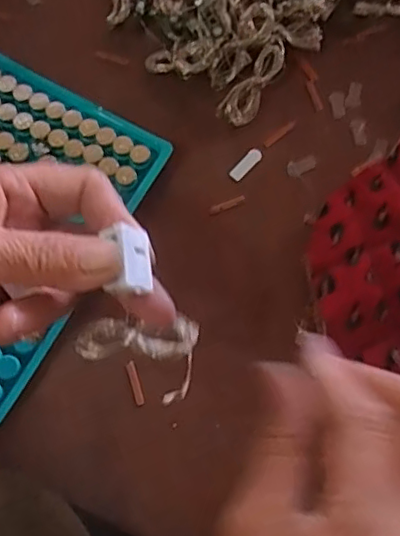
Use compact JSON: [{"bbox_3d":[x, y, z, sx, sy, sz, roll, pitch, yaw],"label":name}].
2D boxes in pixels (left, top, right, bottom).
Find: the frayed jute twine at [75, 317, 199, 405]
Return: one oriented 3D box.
[{"bbox_3d":[-0.029,0.037,0.257,0.052,0.010,0.035,10,72,-1],"label":"frayed jute twine"}]

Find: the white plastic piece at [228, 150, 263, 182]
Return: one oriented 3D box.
[{"bbox_3d":[0.028,-0.063,0.352,0.008,0.004,0.024,43,77,12],"label":"white plastic piece"}]

